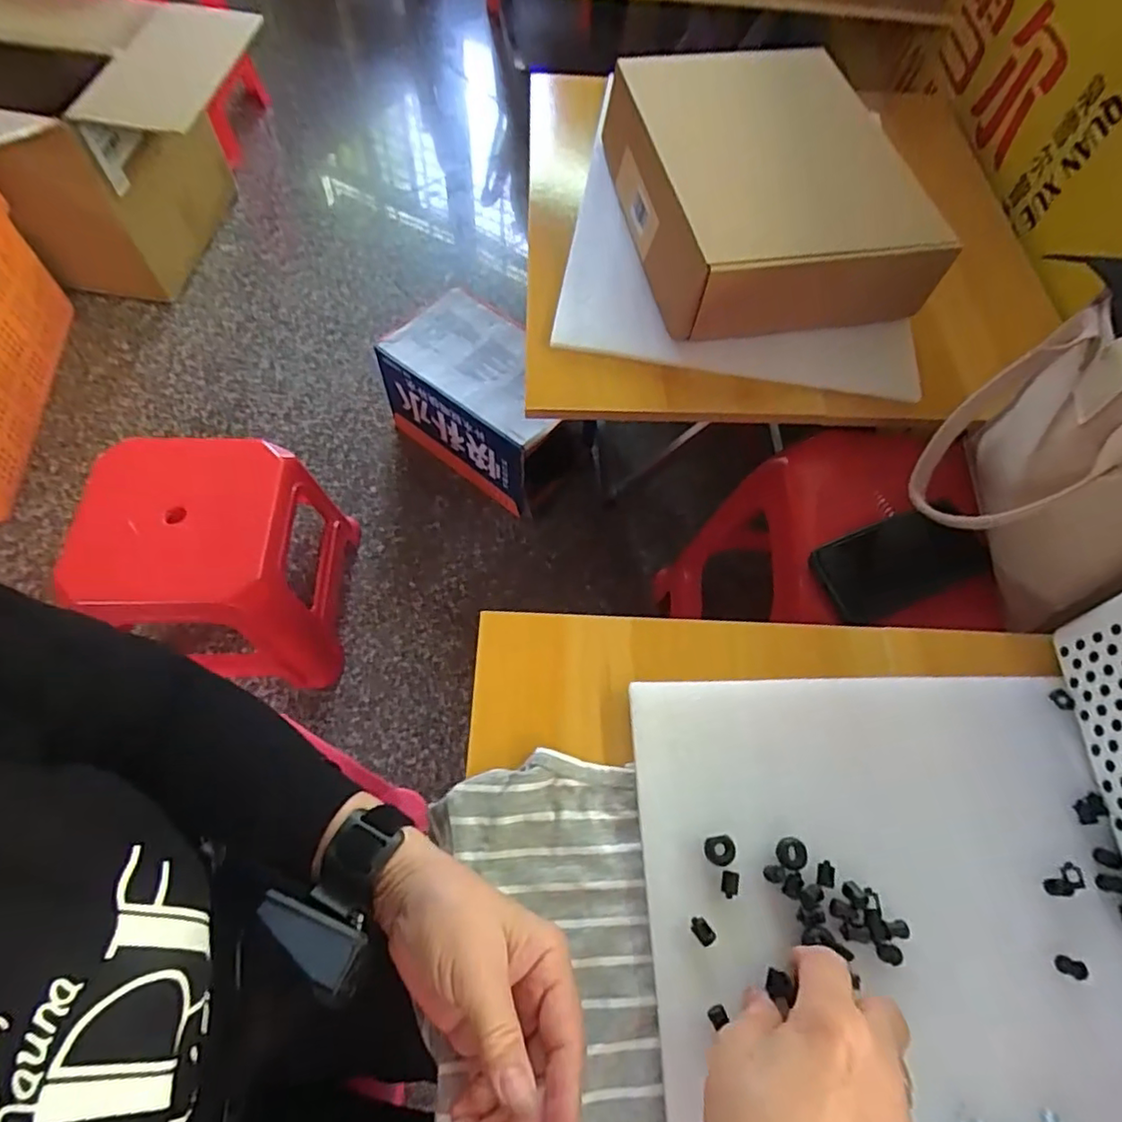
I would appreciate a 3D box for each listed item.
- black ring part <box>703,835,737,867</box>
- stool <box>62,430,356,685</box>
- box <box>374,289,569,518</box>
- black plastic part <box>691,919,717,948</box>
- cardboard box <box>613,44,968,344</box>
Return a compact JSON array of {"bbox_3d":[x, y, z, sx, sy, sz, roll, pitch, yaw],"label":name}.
[{"bbox_3d":[0.094,0.171,0.360,0.017,0.007,0.016,1,64,-3],"label":"black ring part"},{"bbox_3d":[-0.464,0.008,0.867,0.232,0.294,0.253,0,64,-3],"label":"stool"},{"bbox_3d":[-0.129,-0.275,1.089,0.335,0.204,0.207,39,68,15],"label":"box"},{"bbox_3d":[0.080,0.208,0.342,0.009,0.006,0.015,-34,70,-18],"label":"black plastic part"},{"bbox_3d":[0.218,-0.407,0.663,0.277,0.102,0.341,-10,65,-8],"label":"cardboard box"}]

